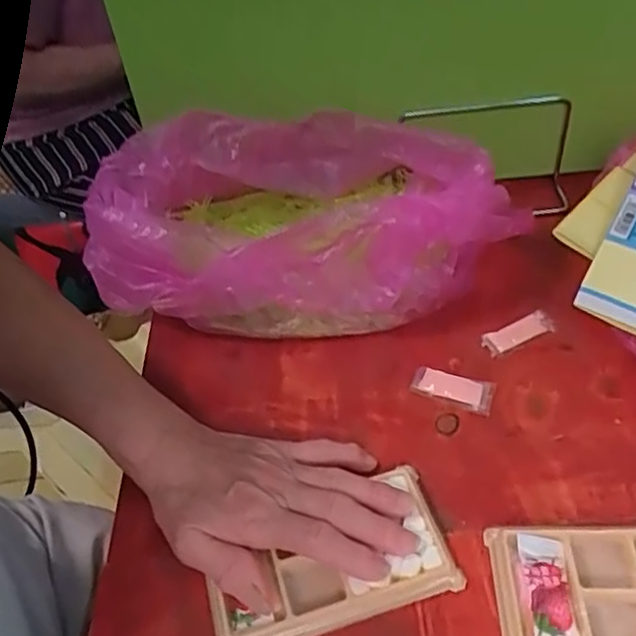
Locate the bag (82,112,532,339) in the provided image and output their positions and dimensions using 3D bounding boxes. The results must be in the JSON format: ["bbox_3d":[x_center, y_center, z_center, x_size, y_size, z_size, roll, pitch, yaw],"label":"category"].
[{"bbox_3d":[-0.015,-0.076,0.534,0.337,0.107,0.176,9,46,15],"label":"bag"}]

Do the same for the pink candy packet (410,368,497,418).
[{"bbox_3d":[0.094,0.049,0.462,0.056,0.006,0.024,16,48,21],"label":"pink candy packet"}]

